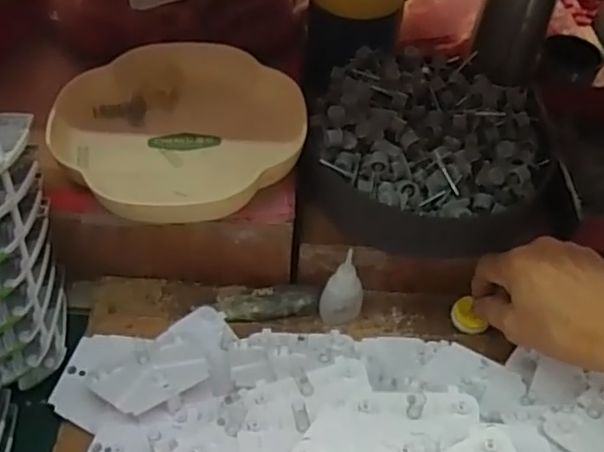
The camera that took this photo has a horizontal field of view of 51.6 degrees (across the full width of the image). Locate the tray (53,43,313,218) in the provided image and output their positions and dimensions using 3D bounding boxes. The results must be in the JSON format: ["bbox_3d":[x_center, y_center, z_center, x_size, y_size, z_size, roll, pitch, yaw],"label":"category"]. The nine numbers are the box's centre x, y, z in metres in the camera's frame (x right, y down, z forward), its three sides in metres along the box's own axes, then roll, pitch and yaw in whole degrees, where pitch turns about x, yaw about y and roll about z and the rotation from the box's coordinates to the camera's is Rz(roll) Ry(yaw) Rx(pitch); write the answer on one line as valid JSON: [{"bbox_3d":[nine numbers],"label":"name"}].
[{"bbox_3d":[-0.102,-0.079,0.524,0.205,0.038,0.196,1,50,-5],"label":"tray"}]

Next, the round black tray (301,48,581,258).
[{"bbox_3d":[0.123,-0.065,0.549,0.224,0.060,0.212,3,50,-4],"label":"round black tray"}]

